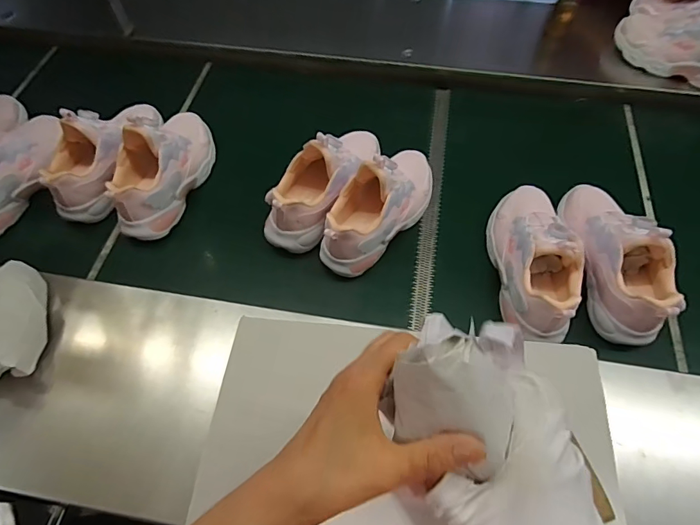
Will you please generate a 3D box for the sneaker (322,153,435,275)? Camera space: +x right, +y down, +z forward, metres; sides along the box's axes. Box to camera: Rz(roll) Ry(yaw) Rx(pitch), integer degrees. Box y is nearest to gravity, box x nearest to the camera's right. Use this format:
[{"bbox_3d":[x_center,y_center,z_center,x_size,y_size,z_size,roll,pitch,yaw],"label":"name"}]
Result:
[{"bbox_3d":[0.048,-0.090,0.585,0.080,0.105,0.223,37,65,18],"label":"sneaker"}]

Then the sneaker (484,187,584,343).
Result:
[{"bbox_3d":[0.229,-0.014,0.543,0.074,0.089,0.210,2,59,-1],"label":"sneaker"}]

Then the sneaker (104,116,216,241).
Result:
[{"bbox_3d":[-0.265,-0.151,0.622,0.080,0.111,0.219,17,60,8],"label":"sneaker"}]

